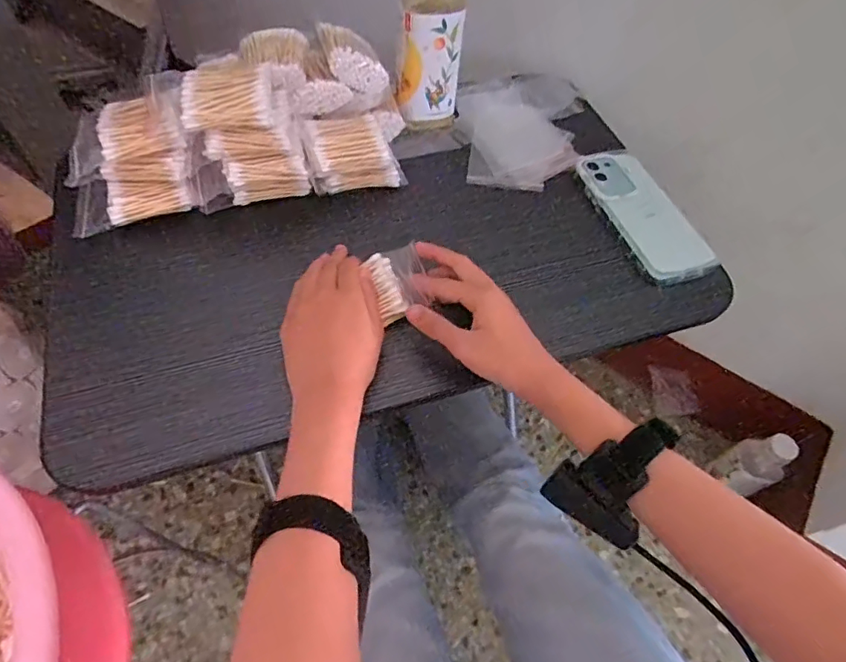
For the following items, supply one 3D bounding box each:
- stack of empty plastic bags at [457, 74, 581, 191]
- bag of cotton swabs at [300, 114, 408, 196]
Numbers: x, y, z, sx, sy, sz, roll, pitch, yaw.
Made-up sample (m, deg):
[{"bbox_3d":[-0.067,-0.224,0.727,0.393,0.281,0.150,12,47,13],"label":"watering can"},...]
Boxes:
[{"bbox_3d":[0.109,-0.227,0.579,0.137,0.023,0.181,4,57,-1],"label":"stack of empty plastic bags"},{"bbox_3d":[-0.070,-0.173,0.507,0.089,0.049,0.063,-18,60,-15],"label":"bag of cotton swabs"}]

